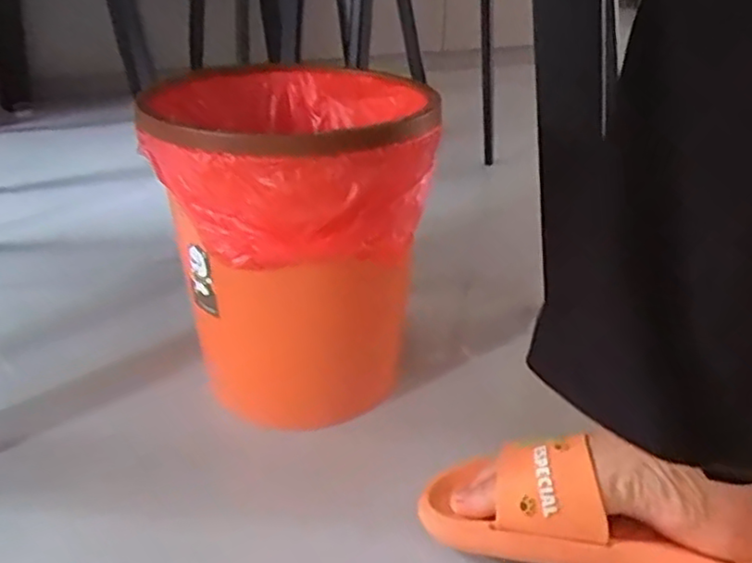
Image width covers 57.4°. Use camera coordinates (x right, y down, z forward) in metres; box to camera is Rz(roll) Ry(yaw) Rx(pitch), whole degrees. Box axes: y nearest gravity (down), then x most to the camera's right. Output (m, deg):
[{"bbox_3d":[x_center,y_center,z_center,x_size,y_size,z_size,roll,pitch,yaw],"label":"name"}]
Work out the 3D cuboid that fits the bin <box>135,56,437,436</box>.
[{"bbox_3d":[-0.072,-0.022,0.619,0.218,0.284,0.226,0,27,0],"label":"bin"}]

